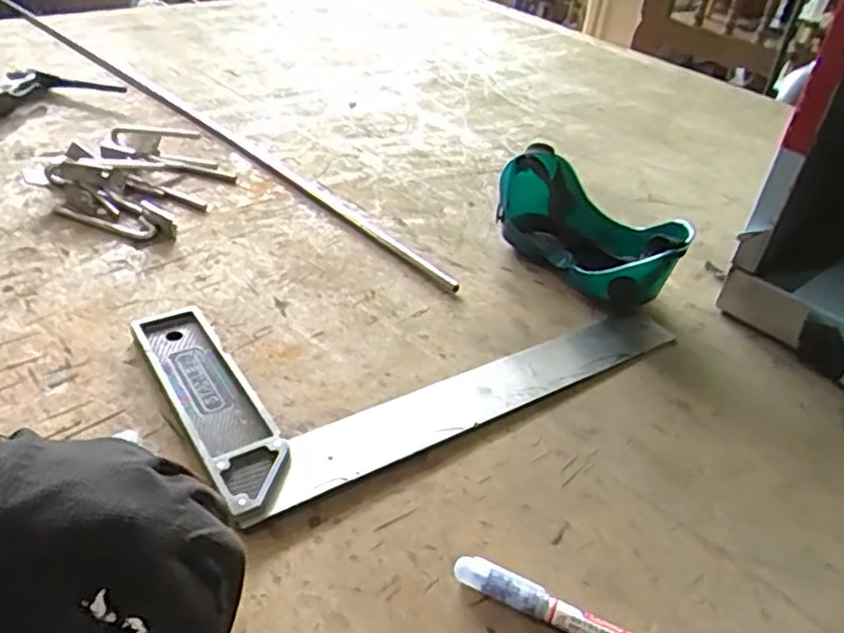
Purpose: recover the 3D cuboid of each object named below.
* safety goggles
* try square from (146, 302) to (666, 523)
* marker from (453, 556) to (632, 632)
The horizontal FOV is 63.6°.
[{"bbox_3d":[0.138,-0.072,0.573,0.077,0.075,0.170,-15,41,-28],"label":"safety goggles"},{"bbox_3d":[-0.002,0.015,0.489,0.343,0.012,0.180,-17,42,-30],"label":"try square"},{"bbox_3d":[0.080,0.147,0.319,0.137,0.013,0.013,21,37,18],"label":"marker"}]

